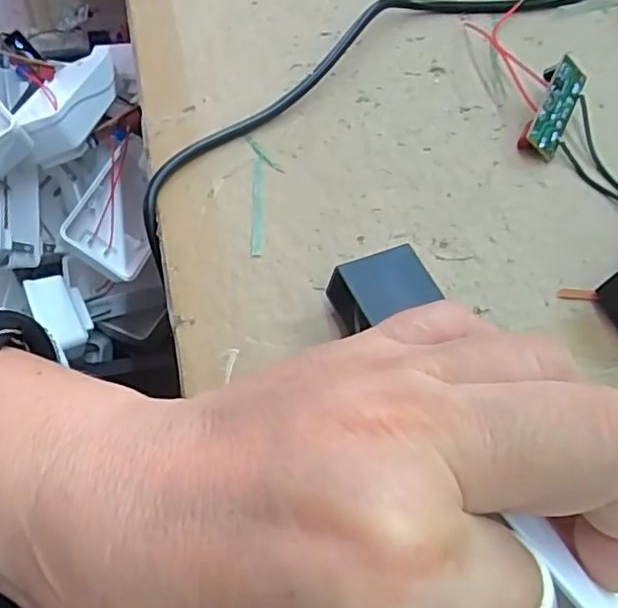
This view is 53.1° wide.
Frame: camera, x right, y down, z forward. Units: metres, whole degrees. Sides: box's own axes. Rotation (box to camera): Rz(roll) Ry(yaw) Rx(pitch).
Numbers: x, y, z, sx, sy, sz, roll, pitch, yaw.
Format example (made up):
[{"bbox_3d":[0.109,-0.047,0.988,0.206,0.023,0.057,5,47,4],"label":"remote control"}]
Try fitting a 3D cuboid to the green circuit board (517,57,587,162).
[{"bbox_3d":[0.100,-0.081,0.257,0.018,0.009,0.044,35,74,-21],"label":"green circuit board"}]

